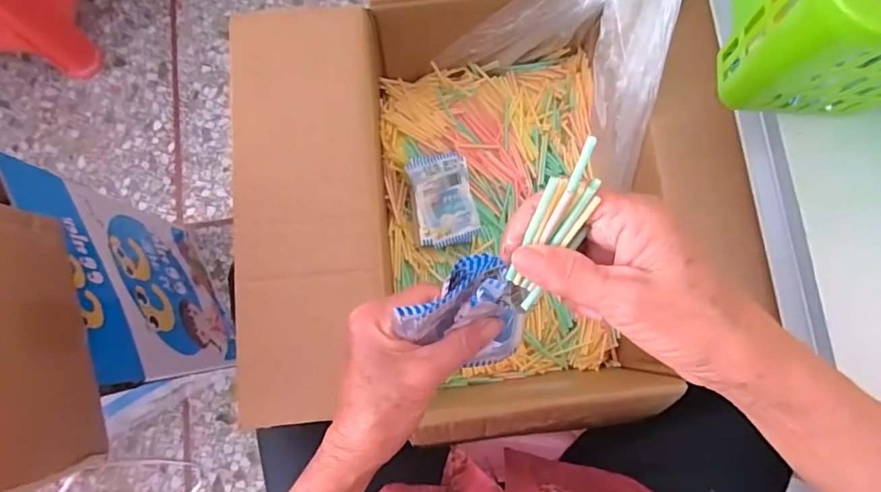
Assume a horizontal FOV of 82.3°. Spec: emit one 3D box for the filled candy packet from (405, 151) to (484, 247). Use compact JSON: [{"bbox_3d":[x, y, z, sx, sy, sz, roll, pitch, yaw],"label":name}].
[{"bbox_3d":[0.003,-0.056,0.597,0.072,0.026,0.110,-12,81,-3],"label":"filled candy packet"}]

